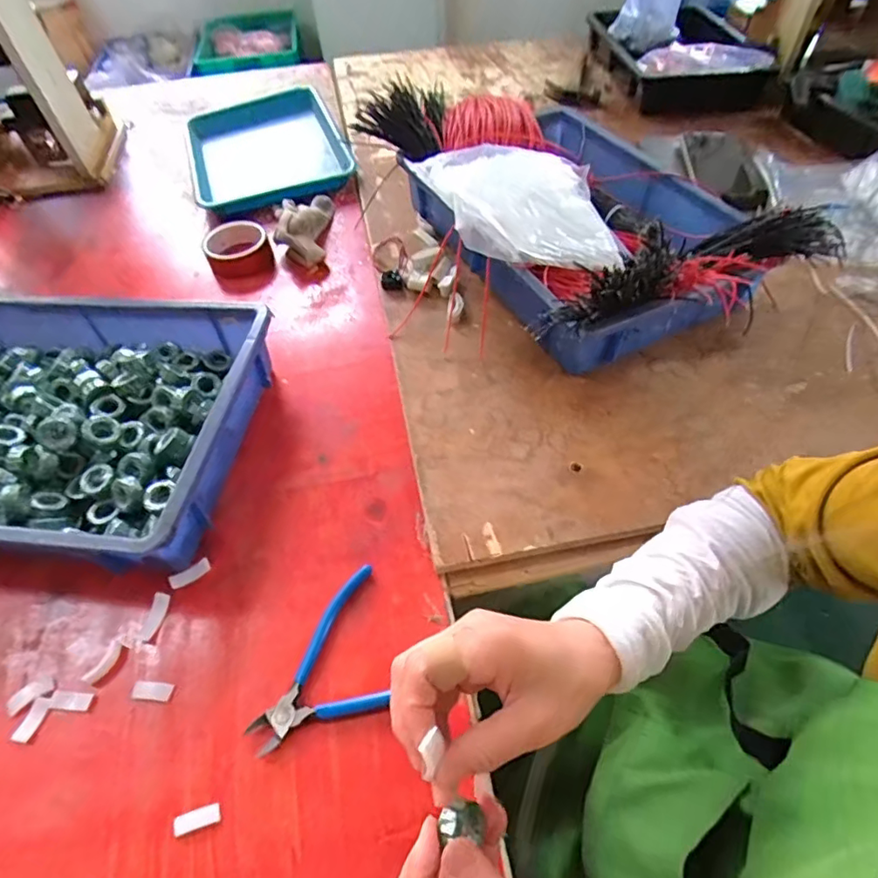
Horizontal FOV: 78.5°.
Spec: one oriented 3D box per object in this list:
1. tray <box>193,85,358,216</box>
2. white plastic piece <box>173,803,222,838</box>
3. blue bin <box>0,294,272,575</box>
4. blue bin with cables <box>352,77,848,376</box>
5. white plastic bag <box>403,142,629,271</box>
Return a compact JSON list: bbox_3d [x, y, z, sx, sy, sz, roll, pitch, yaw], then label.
[{"bbox_3d":[-0.291,-0.492,0.907,0.252,0.035,0.357,-17,55,-8],"label":"tray"},{"bbox_3d":[-0.165,0.260,0.367,0.031,0.004,0.012,-16,52,-7],"label":"white plastic piece"},{"bbox_3d":[-0.411,-0.015,0.544,0.440,0.087,0.285,3,54,6],"label":"blue bin"},{"bbox_3d":[0.162,-0.295,0.663,0.337,0.146,0.484,-20,55,-11],"label":"blue bin with cables"},{"bbox_3d":[0.093,-0.272,0.622,0.218,0.071,0.200,-9,54,-3],"label":"white plastic bag"}]

